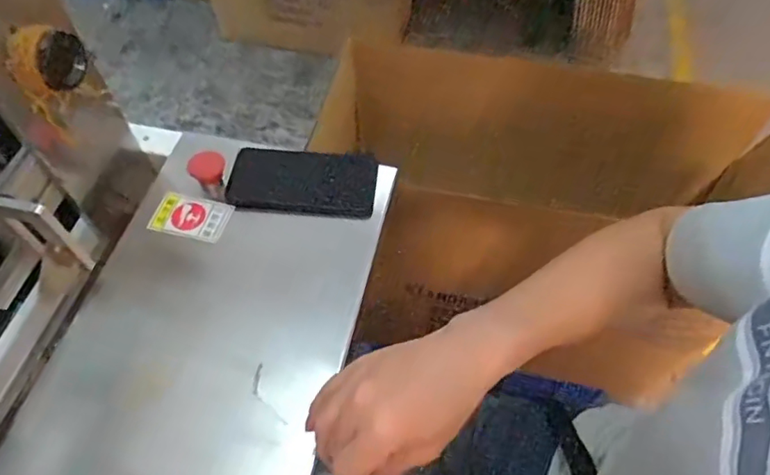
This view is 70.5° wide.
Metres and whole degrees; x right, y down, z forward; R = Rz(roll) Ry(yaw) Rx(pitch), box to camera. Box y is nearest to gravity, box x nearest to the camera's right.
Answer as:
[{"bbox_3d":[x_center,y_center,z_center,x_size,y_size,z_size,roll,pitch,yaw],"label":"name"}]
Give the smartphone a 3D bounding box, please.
[{"bbox_3d":[-0.090,-0.063,0.607,0.156,0.011,0.078,7,65,-5],"label":"smartphone"}]

